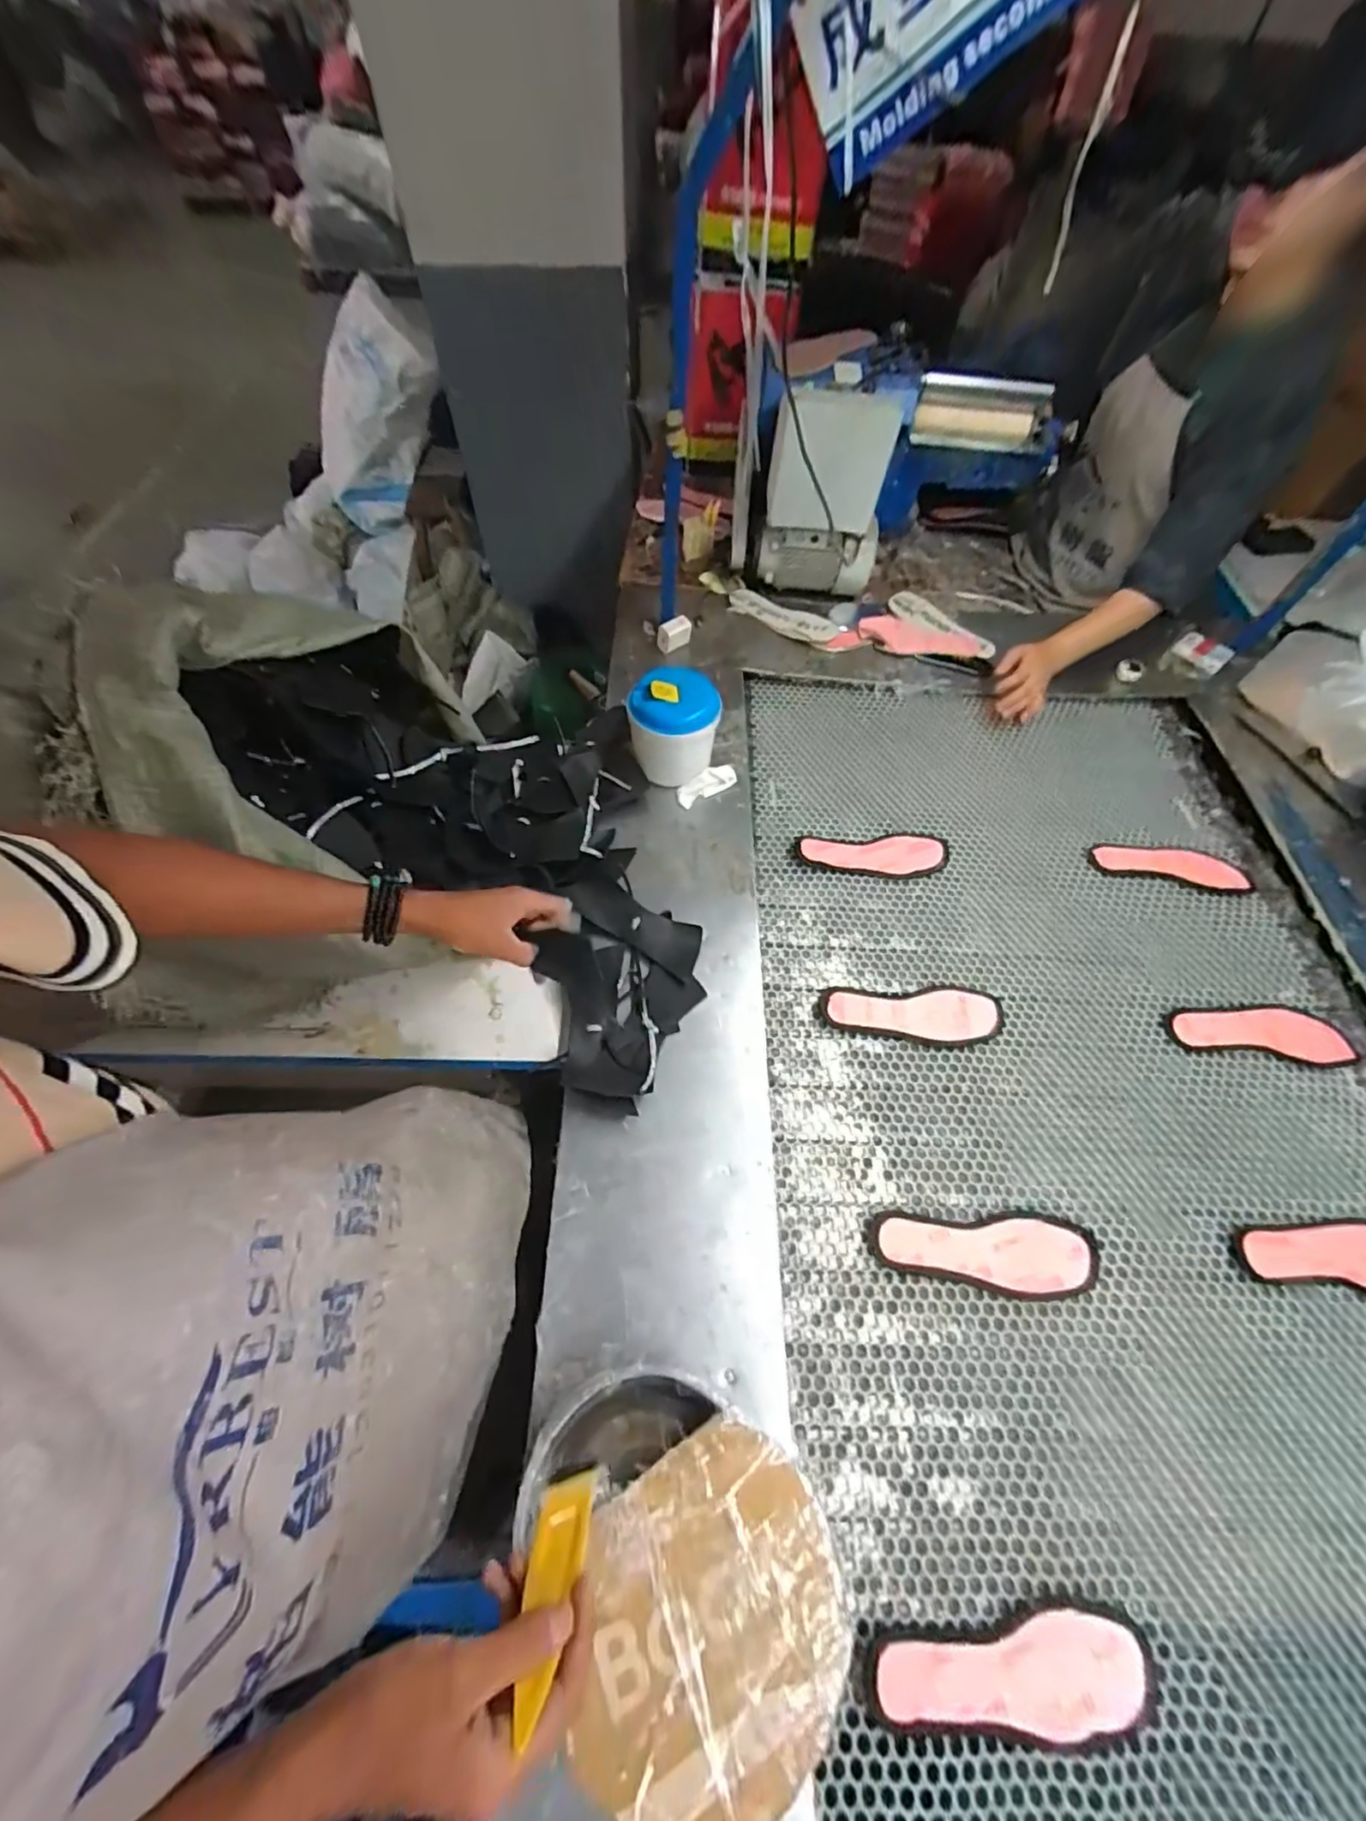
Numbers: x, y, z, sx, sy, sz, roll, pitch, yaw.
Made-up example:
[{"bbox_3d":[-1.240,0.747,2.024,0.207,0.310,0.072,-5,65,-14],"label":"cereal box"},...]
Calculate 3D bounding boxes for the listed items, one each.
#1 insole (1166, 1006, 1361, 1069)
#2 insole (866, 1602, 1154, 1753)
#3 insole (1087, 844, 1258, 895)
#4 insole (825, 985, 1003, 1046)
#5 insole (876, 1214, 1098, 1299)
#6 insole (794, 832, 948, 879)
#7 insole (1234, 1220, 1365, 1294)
[{"bbox_3d":[0.794,0.166,0.812,0.239,0.012,0.074,6,59,2],"label":"insole"},{"bbox_3d":[0.276,0.651,0.498,0.232,0.021,0.077,-4,60,-4],"label":"insole"},{"bbox_3d":[0.792,-0.072,0.964,0.247,0.005,0.081,5,59,1],"label":"insole"},{"bbox_3d":[0.310,0.141,0.798,0.240,0.027,0.079,-2,60,-3],"label":"insole"},{"bbox_3d":[0.333,0.378,0.657,0.238,0.026,0.075,5,59,1],"label":"insole"},{"bbox_3d":[0.305,-0.087,0.941,0.242,0.014,0.078,-4,60,-4],"label":"insole"},{"bbox_3d":[0.758,0.396,0.674,0.241,0.013,0.078,5,59,1],"label":"insole"}]

